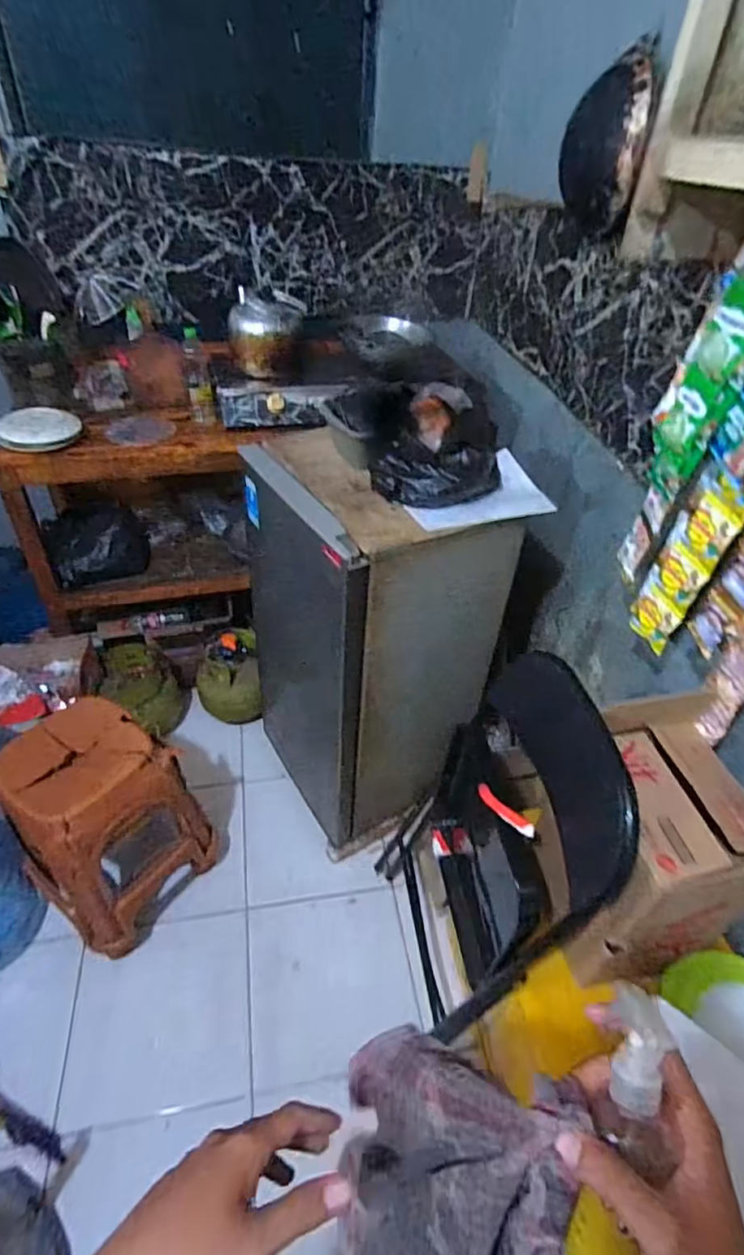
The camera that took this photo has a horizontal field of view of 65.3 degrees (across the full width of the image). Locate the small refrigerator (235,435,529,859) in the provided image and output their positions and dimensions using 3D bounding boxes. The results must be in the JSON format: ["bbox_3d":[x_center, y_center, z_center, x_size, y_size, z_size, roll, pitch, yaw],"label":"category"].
[{"bbox_3d":[-0.001,0.027,1.511,0.466,0.929,0.518,-19,47,-26],"label":"small refrigerator"}]

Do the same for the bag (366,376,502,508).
[{"bbox_3d":[0.124,-0.355,1.106,0.209,0.194,0.202,26,45,22],"label":"bag"}]

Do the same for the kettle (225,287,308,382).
[{"bbox_3d":[-0.299,-0.855,1.670,0.209,0.211,0.218,-4,42,-11],"label":"kettle"}]

